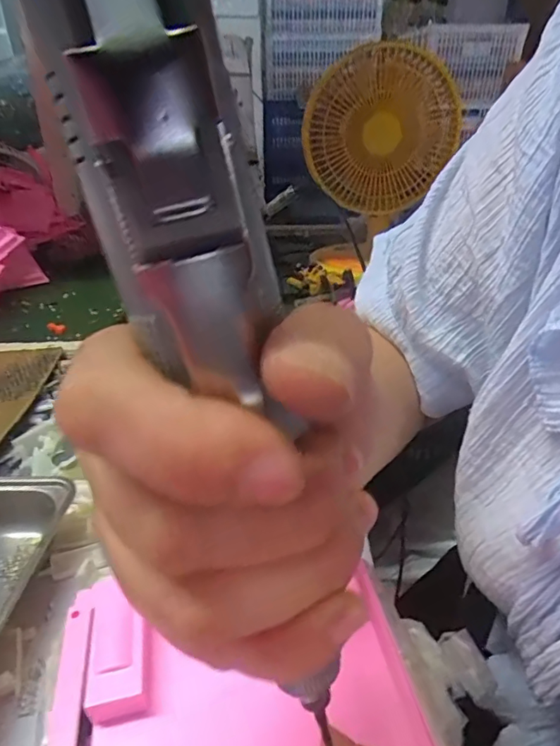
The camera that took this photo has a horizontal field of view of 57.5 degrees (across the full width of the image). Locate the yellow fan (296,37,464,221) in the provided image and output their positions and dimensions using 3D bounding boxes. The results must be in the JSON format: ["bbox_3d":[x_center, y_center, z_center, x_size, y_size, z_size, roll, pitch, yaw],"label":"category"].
[{"bbox_3d":[0.144,-0.335,0.719,0.209,0.200,0.058,-8,31,-13],"label":"yellow fan"}]

